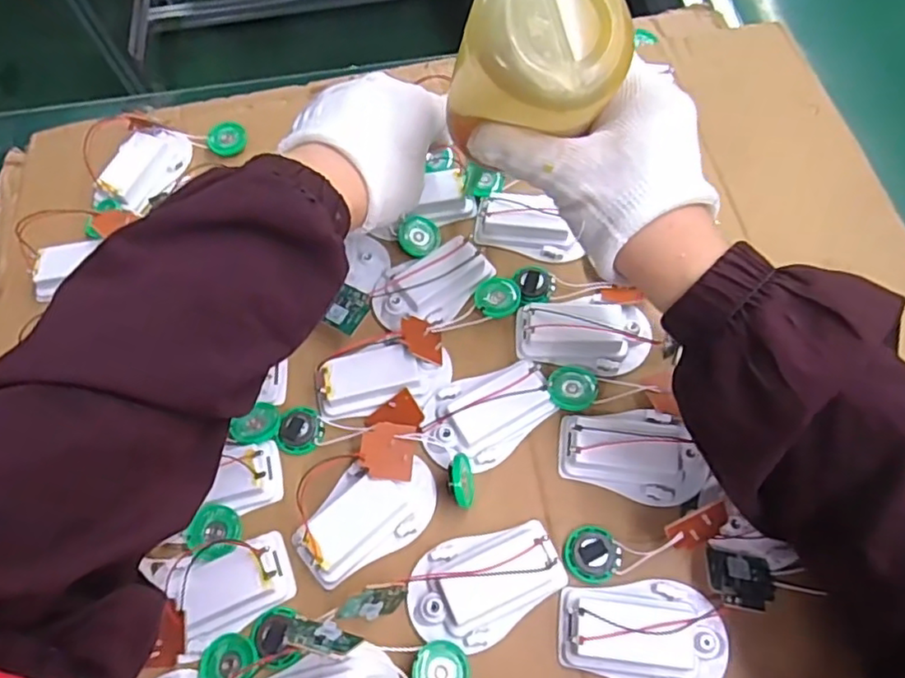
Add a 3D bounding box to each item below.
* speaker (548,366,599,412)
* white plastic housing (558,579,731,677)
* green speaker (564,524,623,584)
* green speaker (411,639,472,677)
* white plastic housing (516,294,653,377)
[{"bbox_3d":[0.071,0.028,0.367,0.028,0.009,0.028,-1,65,3],"label":"speaker"},{"bbox_3d":[0.094,0.143,0.306,0.079,0.015,0.051,10,66,8],"label":"white plastic housing"},{"bbox_3d":[0.073,0.112,0.329,0.028,0.011,0.028,-1,65,3],"label":"green speaker"},{"bbox_3d":[-0.005,0.162,0.305,0.027,0.011,0.028,-1,65,3],"label":"green speaker"},{"bbox_3d":[0.079,-0.007,0.377,0.078,0.018,0.047,9,66,8],"label":"white plastic housing"}]

